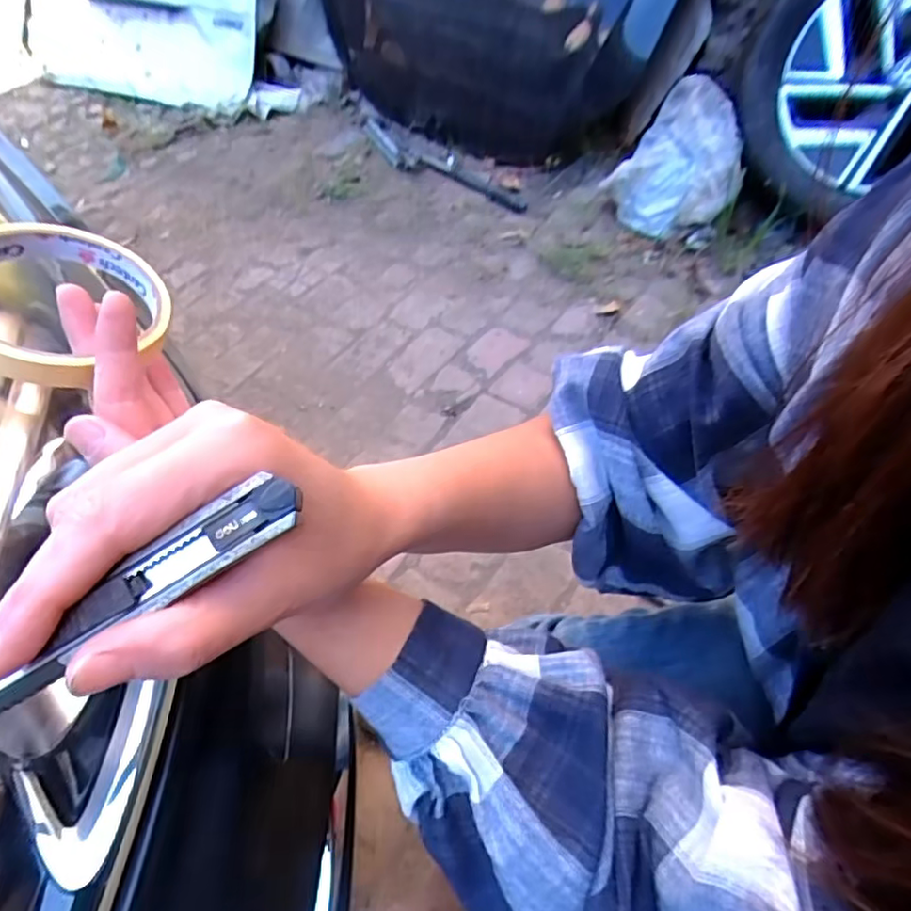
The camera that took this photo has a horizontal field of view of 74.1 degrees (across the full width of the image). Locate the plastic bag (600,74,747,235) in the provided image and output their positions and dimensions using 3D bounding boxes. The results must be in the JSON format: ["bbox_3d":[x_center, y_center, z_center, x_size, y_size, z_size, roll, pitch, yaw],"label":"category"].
[{"bbox_3d":[0.521,-0.716,1.469,0.251,0.226,0.346,-10,51,-2],"label":"plastic bag"}]

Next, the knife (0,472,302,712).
[{"bbox_3d":[-0.110,0.051,0.169,0.146,0.009,0.017,-33,55,-7],"label":"knife"}]

